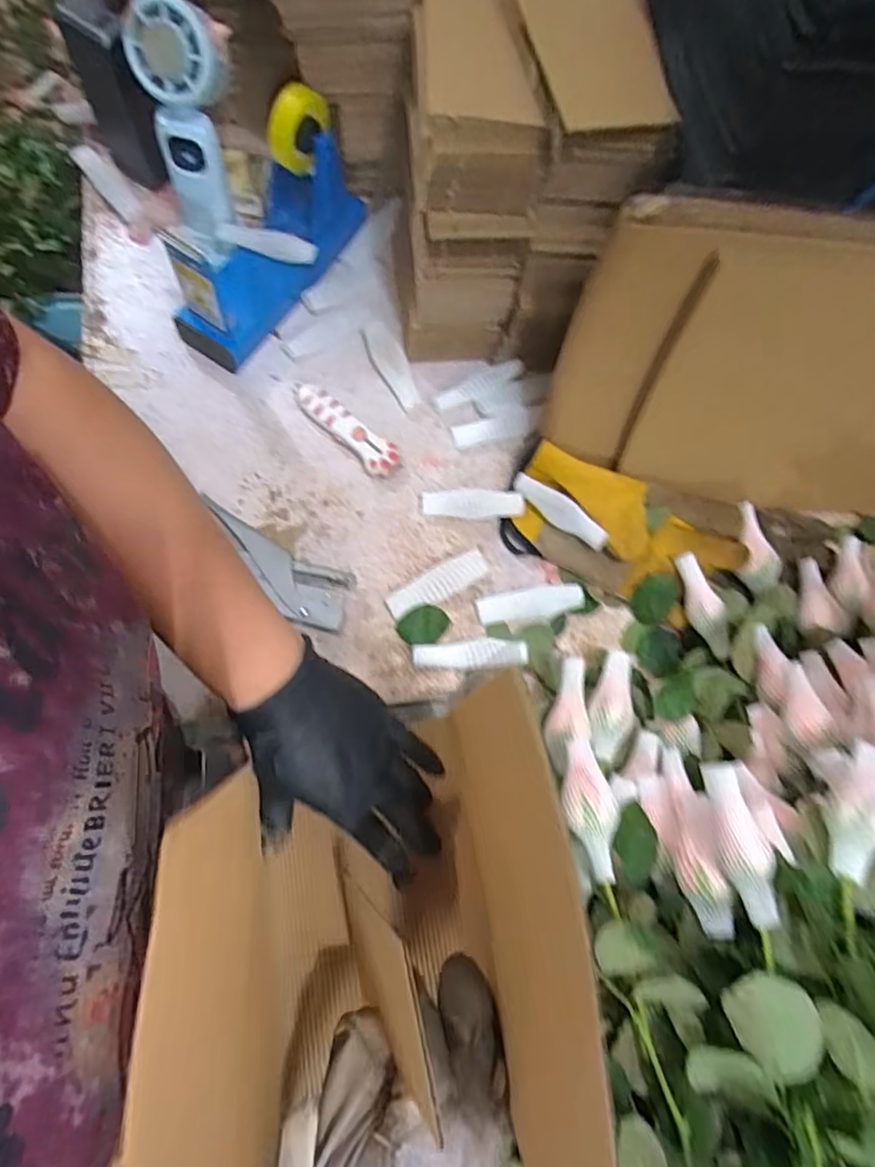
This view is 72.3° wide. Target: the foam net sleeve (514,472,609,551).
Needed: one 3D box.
[{"bbox_3d":[0.106,-0.063,0.515,0.020,0.023,0.093,-43,78,-11],"label":"foam net sleeve"}]

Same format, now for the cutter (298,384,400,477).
[{"bbox_3d":[-0.082,-0.141,0.536,0.031,0.010,0.111,-43,84,-15],"label":"cutter"}]

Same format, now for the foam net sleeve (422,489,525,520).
[{"bbox_3d":[0.031,-0.070,0.531,0.088,0.006,0.024,3,75,-6],"label":"foam net sleeve"}]

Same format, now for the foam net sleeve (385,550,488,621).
[{"bbox_3d":[0.000,0.002,0.508,0.091,0.012,0.024,-28,81,-13],"label":"foam net sleeve"}]

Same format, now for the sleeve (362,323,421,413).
[{"bbox_3d":[-0.043,-0.204,0.561,0.028,0.009,0.086,-27,88,-7],"label":"sleeve"}]

